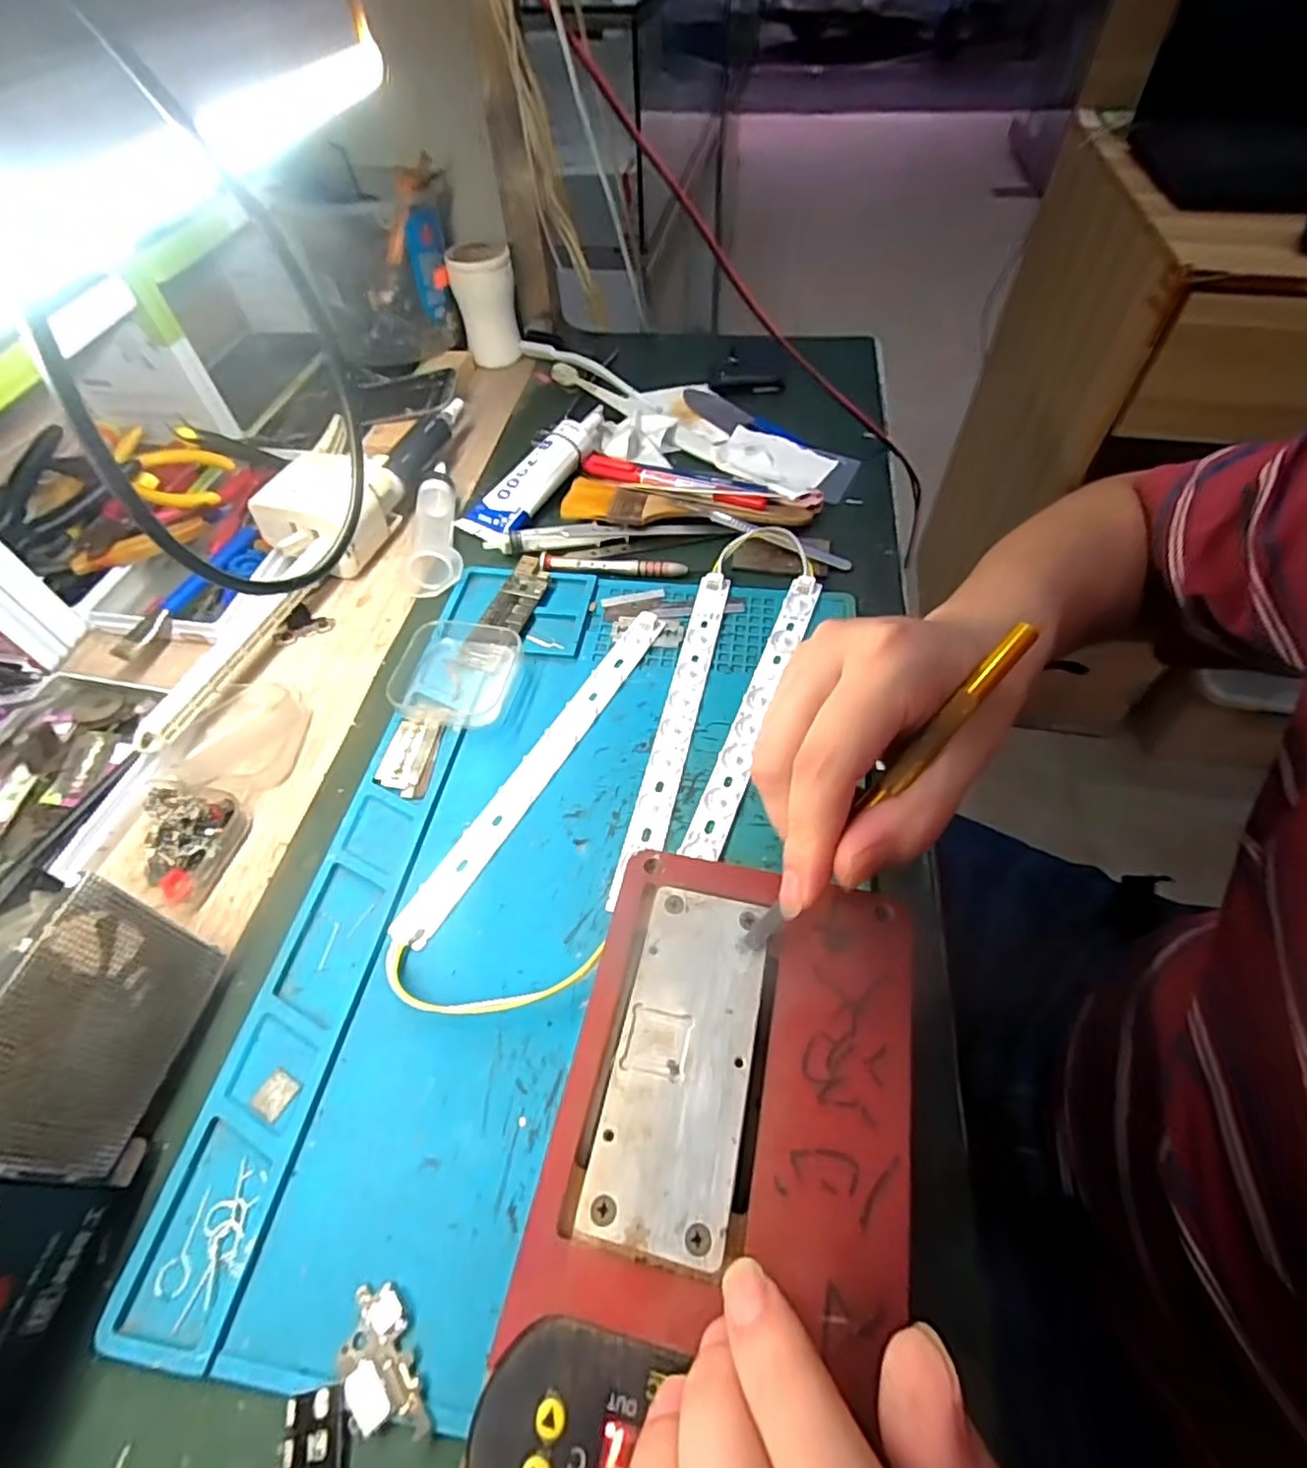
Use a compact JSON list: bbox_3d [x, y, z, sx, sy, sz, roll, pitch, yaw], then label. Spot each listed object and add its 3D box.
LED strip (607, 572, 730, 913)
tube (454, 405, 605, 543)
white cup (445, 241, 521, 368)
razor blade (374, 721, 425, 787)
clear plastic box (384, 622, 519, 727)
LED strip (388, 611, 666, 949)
[{"bbox_3d":[0.013,-0.011,0.344,0.018,0.006,0.210,10,55,9],"label":"LED strip"},{"bbox_3d":[-0.086,-0.192,0.466,0.047,0.027,0.142,23,58,17],"label":"tube"},{"bbox_3d":[-0.146,-0.381,0.577,0.054,0.081,0.045,-13,55,-7],"label":"white cup"},{"bbox_3d":[-0.131,0.010,0.337,0.018,0.004,0.040,3,55,5],"label":"razor blade"},{"bbox_3d":[-0.111,-0.035,0.359,0.067,0.016,0.064,8,55,8],"label":"clear plastic box"},{"bbox_3d":[-0.055,0.010,0.333,0.020,0.005,0.215,23,59,18],"label":"LED strip"}]

